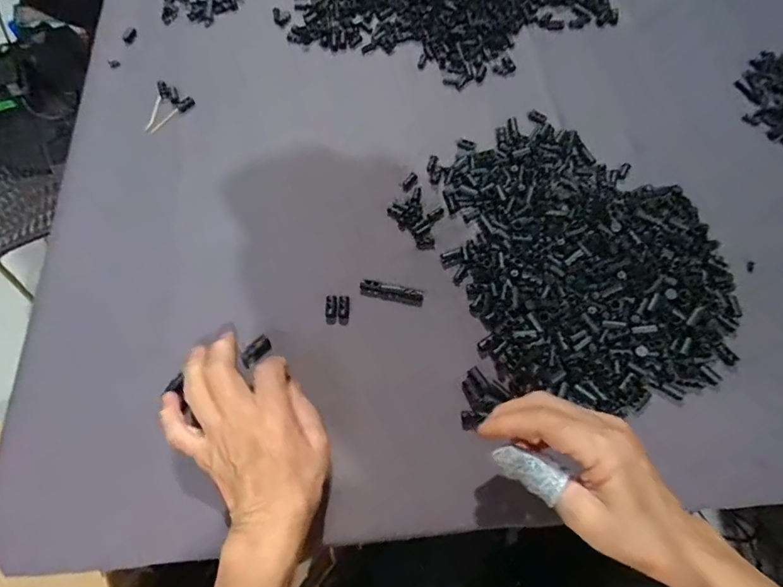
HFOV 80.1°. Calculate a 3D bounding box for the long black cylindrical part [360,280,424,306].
[{"bbox_3d":[0.000,-0.001,0.399,0.054,0.011,0.012,11,66,5],"label":"long black cylindrical part"}]

